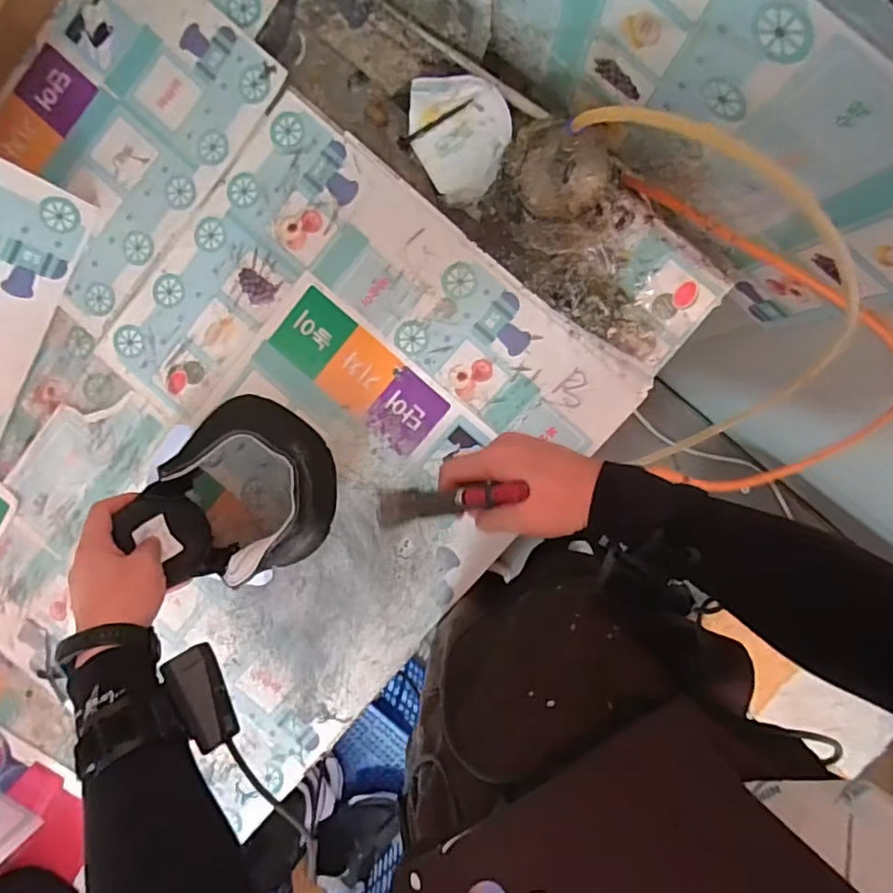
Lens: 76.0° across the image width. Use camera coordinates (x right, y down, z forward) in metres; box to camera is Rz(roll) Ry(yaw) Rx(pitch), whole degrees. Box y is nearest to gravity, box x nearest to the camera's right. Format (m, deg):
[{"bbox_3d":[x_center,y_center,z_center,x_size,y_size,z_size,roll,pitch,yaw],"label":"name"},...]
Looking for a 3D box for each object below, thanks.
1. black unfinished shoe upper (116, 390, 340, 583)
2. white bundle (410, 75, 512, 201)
[{"bbox_3d":[-0.203,0.040,0.567,0.148,0.134,0.162,10,96,5],"label":"black unfinished shoe upper"},{"bbox_3d":[0.014,-0.340,0.616,0.098,0.040,0.129,-31,91,8],"label":"white bundle"}]

